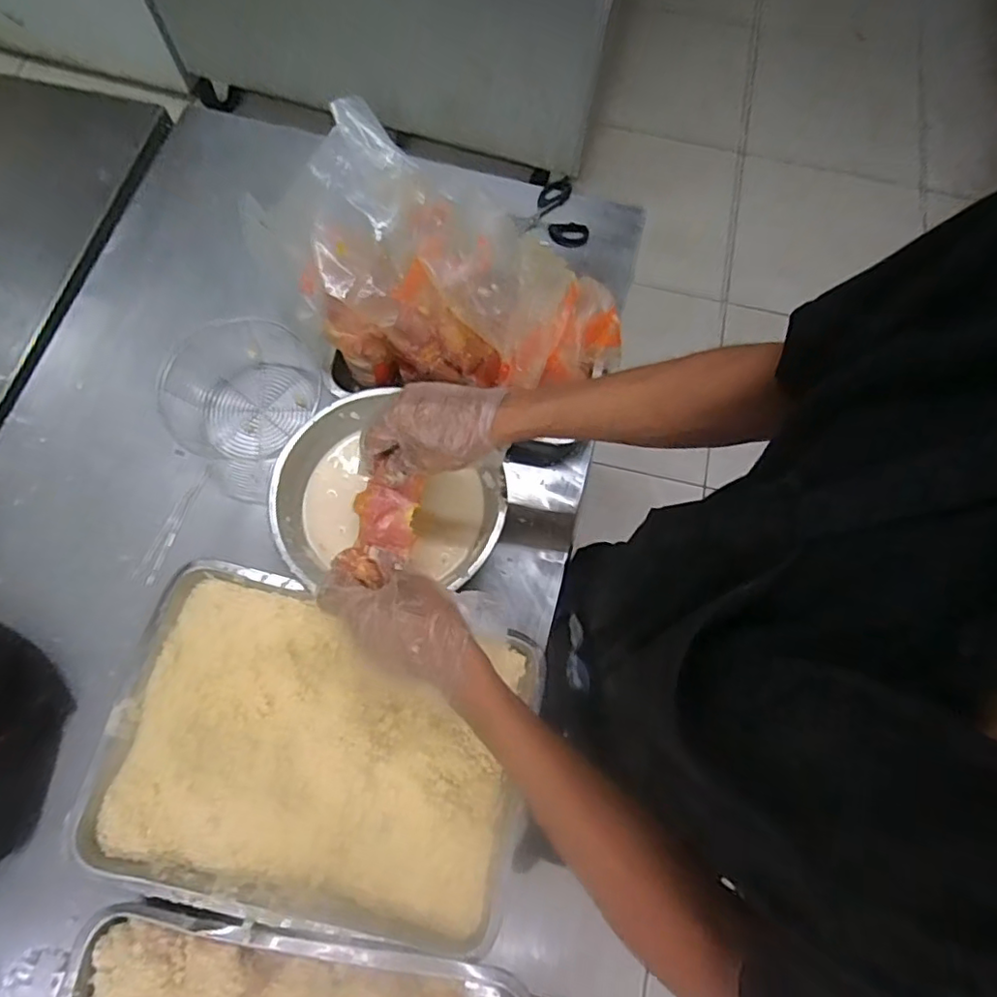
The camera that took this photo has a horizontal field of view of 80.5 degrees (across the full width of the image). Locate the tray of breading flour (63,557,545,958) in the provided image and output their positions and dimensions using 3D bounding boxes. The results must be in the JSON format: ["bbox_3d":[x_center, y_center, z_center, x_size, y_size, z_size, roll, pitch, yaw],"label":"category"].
[{"bbox_3d":[-0.163,0.230,0.548,0.374,0.041,0.271,13,72,2],"label":"tray of breading flour"}]

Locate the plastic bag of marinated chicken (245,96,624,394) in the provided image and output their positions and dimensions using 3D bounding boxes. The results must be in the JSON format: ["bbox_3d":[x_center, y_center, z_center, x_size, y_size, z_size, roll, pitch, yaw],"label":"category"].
[{"bbox_3d":[-0.034,-0.245,0.612,0.341,0.157,0.206,5,72,-1],"label":"plastic bag of marinated chicken"}]

